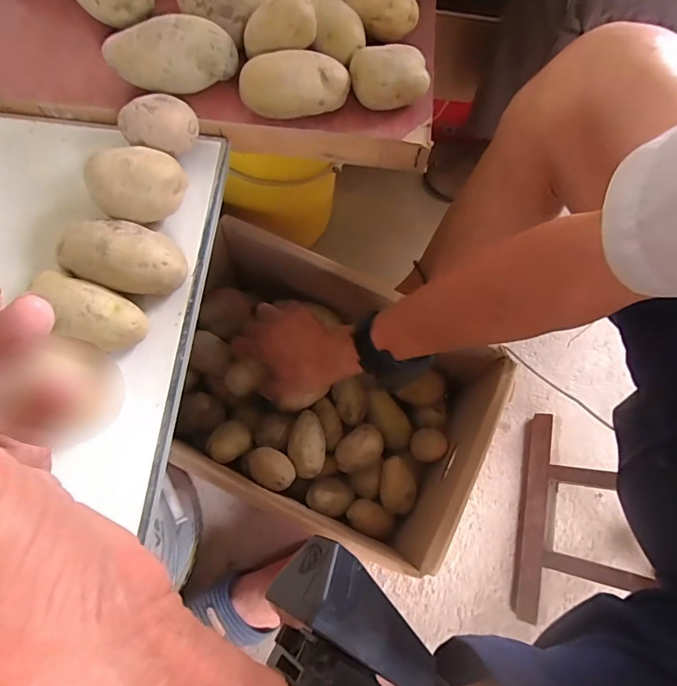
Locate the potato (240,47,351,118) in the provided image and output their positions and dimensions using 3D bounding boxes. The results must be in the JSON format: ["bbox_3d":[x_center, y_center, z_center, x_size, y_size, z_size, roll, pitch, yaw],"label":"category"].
[{"bbox_3d":[-0.037,-0.219,0.391,0.089,0.047,0.043,-5,71,-2],"label":"potato"}]

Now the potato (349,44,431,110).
[{"bbox_3d":[0.045,-0.230,0.397,0.072,0.044,0.049,2,71,0],"label":"potato"}]

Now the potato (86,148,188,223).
[{"bbox_3d":[-0.158,-0.122,0.358,0.070,0.051,0.051,-9,71,-4],"label":"potato"}]

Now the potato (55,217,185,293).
[{"bbox_3d":[-0.162,-0.065,0.340,0.087,0.048,0.053,3,71,1],"label":"potato"}]

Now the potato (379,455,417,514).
[{"bbox_3d":[0.080,0.192,0.606,0.051,0.038,0.073,9,71,3],"label":"potato"}]

